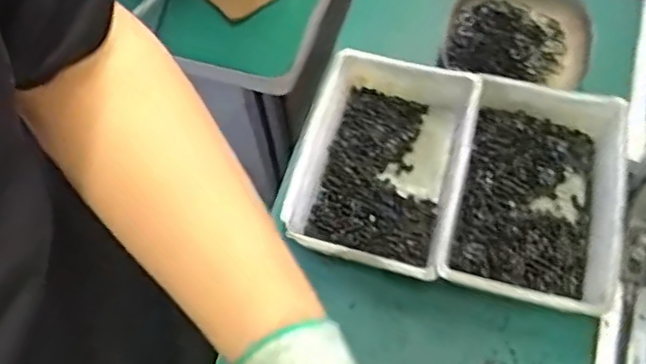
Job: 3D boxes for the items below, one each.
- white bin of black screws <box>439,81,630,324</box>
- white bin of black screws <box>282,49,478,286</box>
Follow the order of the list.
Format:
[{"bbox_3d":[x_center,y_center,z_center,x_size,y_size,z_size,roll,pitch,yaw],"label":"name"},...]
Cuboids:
[{"bbox_3d":[0.186,0.016,0.571,0.143,0.055,0.200,12,64,9],"label":"white bin of black screws"},{"bbox_3d":[0.051,-0.017,0.597,0.146,0.060,0.194,15,64,11],"label":"white bin of black screws"}]

